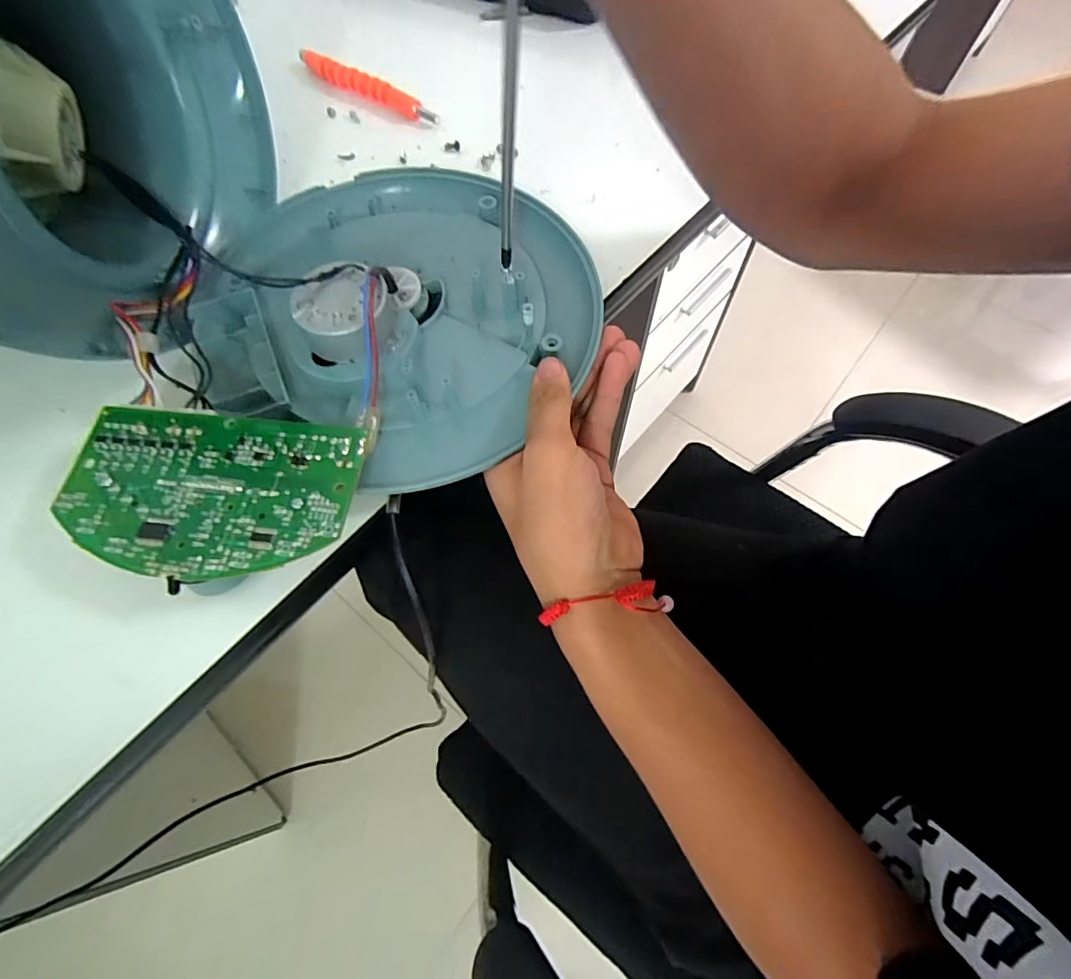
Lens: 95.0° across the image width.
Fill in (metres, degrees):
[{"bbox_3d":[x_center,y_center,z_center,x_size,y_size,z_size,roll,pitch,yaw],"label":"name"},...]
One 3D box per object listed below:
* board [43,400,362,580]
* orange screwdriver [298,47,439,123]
[{"bbox_3d":[-0.156,0.001,0.235,0.140,0.015,0.079,6,64,5],"label":"board"},{"bbox_3d":[-0.149,-0.350,0.423,0.160,0.020,0.016,34,69,17],"label":"orange screwdriver"}]

